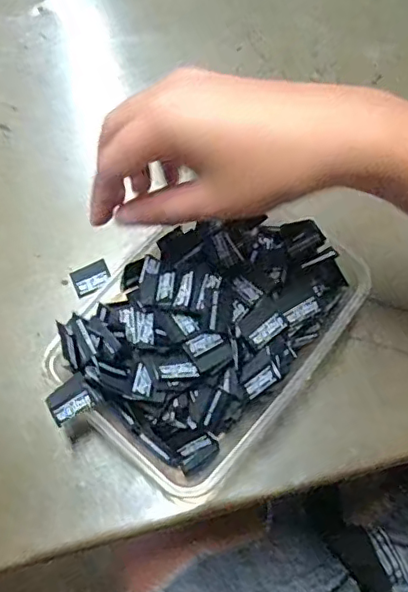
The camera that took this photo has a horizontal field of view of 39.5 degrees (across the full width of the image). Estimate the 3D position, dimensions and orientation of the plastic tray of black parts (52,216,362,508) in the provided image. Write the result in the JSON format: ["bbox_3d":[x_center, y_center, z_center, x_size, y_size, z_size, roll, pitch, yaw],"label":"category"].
[{"bbox_3d":[0.003,0.021,0.329,0.117,0.051,0.163,38,73,12],"label":"plastic tray of black parts"}]

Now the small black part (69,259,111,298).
[{"bbox_3d":[-0.072,-0.012,0.366,0.024,0.004,0.020,-24,72,-9],"label":"small black part"}]

